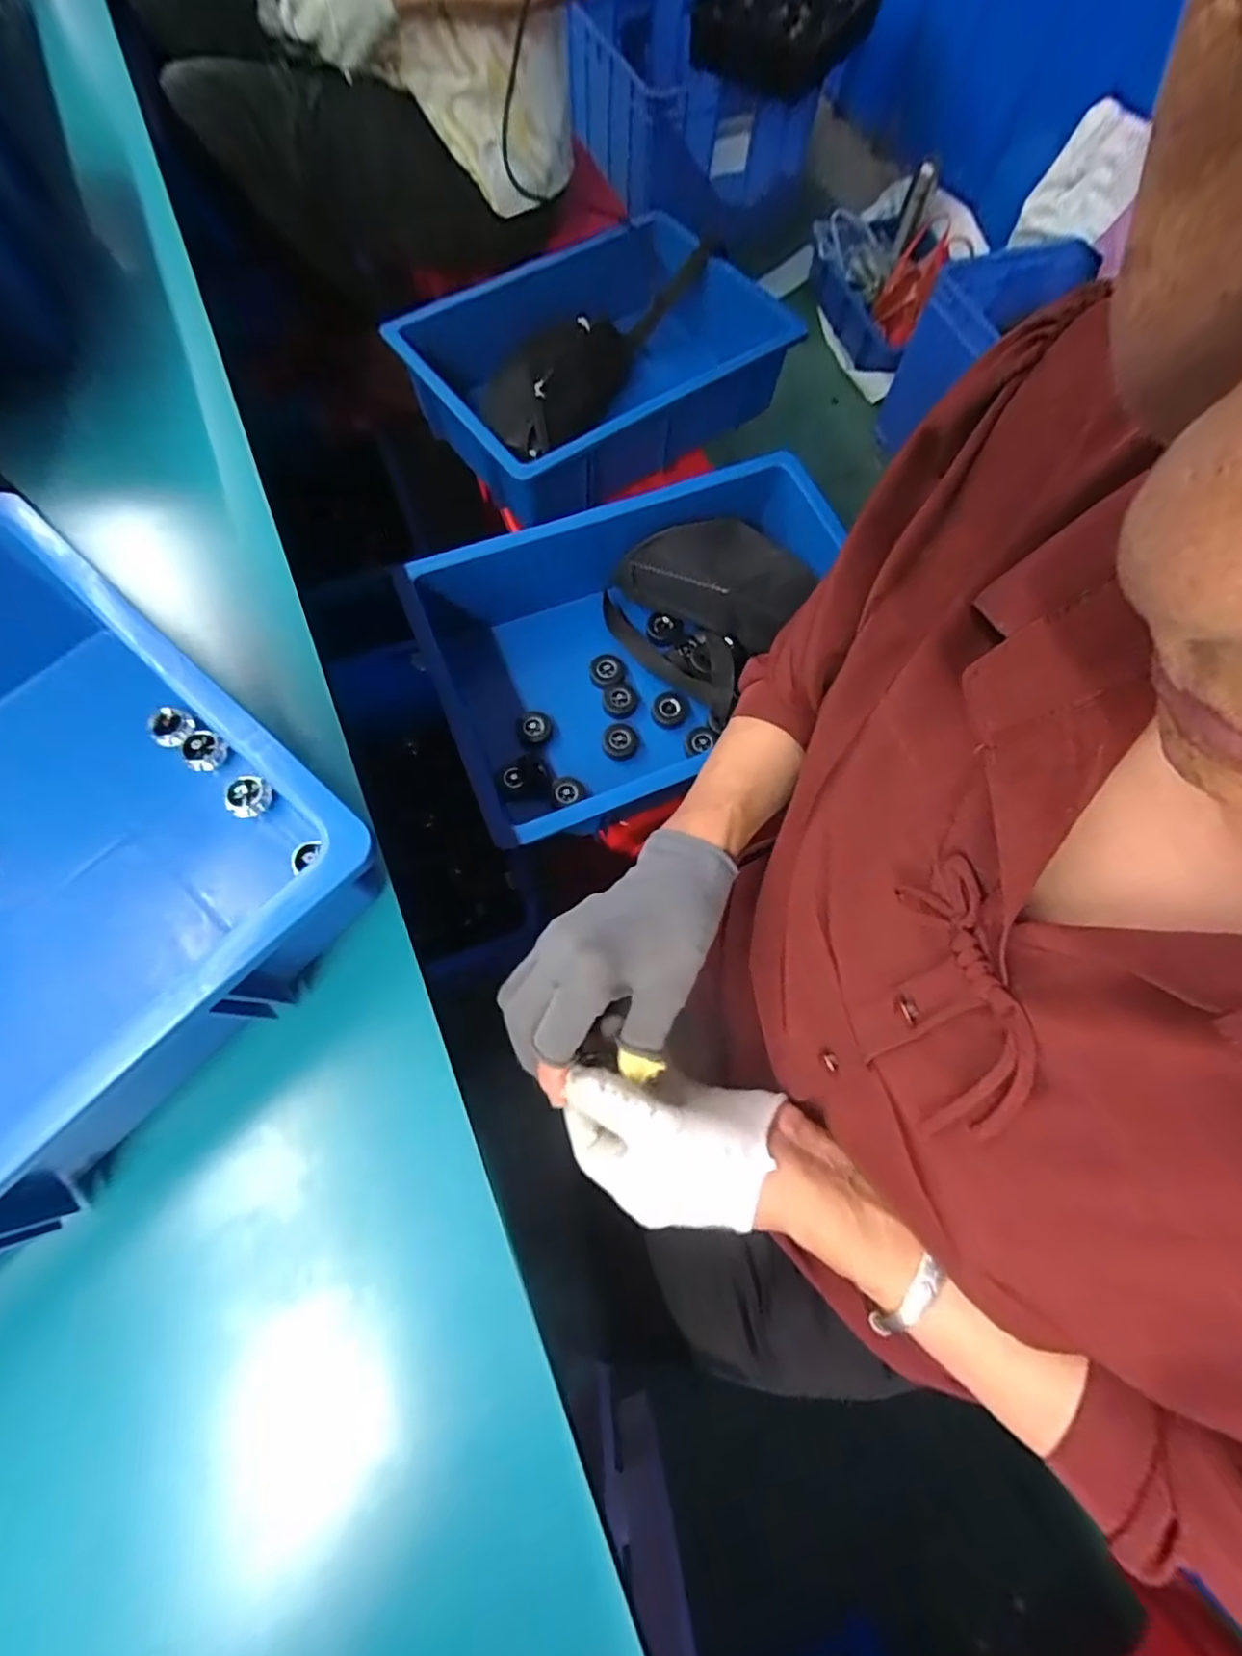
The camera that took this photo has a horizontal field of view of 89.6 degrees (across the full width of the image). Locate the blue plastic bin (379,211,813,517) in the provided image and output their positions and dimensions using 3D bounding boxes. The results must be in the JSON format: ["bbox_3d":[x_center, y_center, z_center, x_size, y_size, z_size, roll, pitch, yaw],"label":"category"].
[{"bbox_3d":[-0.016,-0.616,0.835,0.483,0.130,0.297,-36,75,-14],"label":"blue plastic bin"}]

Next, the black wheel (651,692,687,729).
[{"bbox_3d":[0.053,-0.129,0.684,0.036,0.017,0.035,1,70,-2],"label":"black wheel"}]

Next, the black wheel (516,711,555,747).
[{"bbox_3d":[-0.094,-0.108,0.673,0.037,0.011,0.039,-38,76,-15],"label":"black wheel"}]

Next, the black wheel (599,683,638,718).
[{"bbox_3d":[-0.001,-0.141,0.689,0.040,0.011,0.038,1,70,-2],"label":"black wheel"}]

